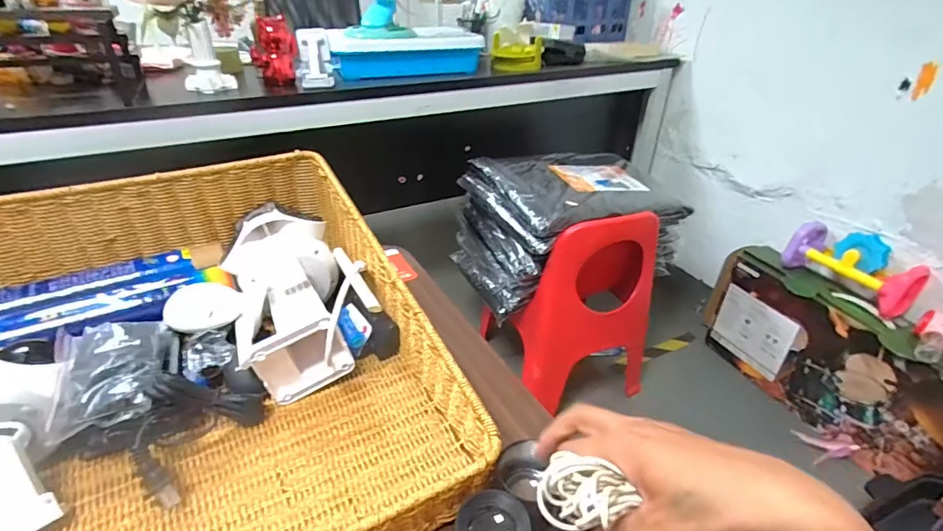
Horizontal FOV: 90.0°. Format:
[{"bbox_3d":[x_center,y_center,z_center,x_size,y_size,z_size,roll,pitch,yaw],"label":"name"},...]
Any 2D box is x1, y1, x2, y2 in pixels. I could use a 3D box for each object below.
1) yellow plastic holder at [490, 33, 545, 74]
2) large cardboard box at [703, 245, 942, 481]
[{"bbox_3d":[0.120,-0.558,1.247,0.134,0.091,0.097,3,31,3],"label":"yellow plastic holder"},{"bbox_3d":[0.877,0.226,1.165,0.098,0.349,0.619,-14,35,-23],"label":"large cardboard box"}]

